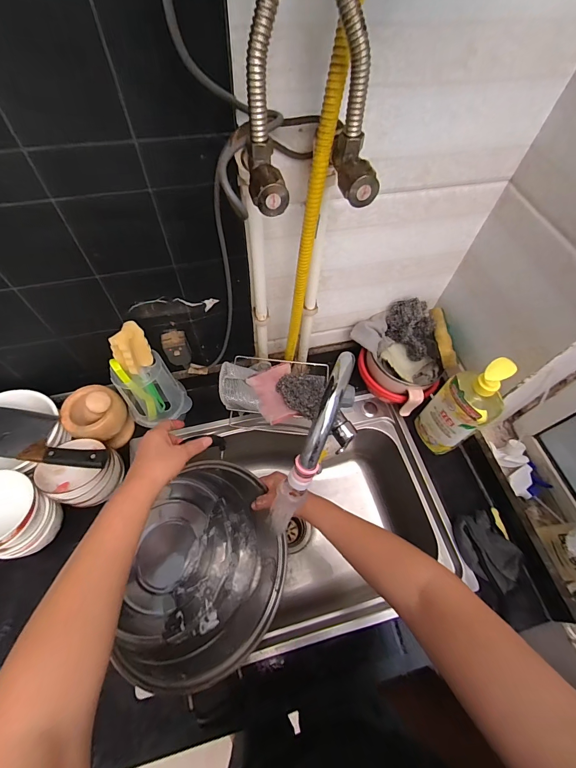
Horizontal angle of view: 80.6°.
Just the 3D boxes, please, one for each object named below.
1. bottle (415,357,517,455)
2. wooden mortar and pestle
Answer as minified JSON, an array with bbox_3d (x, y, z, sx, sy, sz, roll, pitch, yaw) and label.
[{"bbox_3d":[0.321,0.041,0.619,0.068,0.253,0.096,-29,65,-17],"label":"bottle"},{"bbox_3d":[-0.367,0.059,0.640,0.101,0.139,0.103,33,64,15],"label":"wooden mortar and pestle"}]

